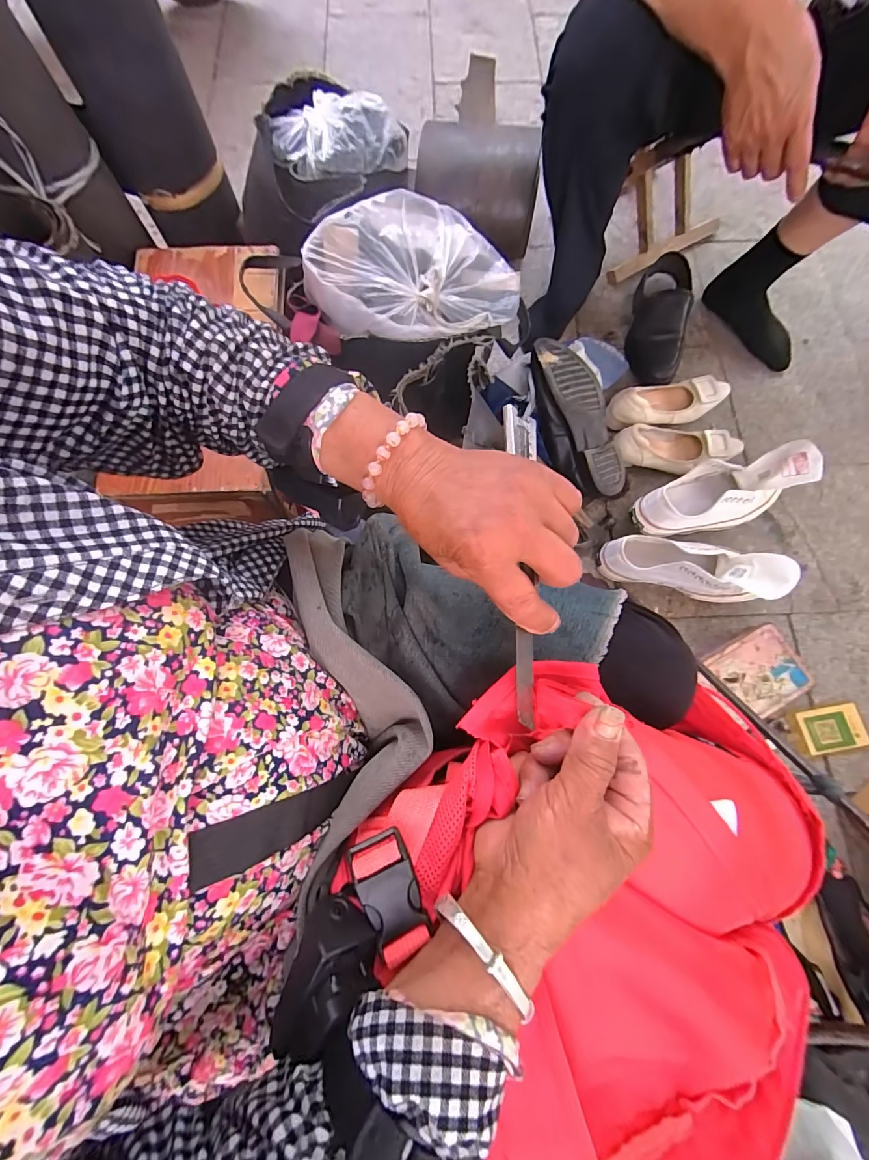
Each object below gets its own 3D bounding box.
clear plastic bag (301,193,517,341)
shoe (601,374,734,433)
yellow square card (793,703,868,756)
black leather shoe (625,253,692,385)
[{"bbox_3d":[-0.027,-0.438,0.584,0.307,0.087,0.187,-8,75,-2],"label":"clear plastic bag"},{"bbox_3d":[0.448,-0.344,0.779,0.227,0.058,0.080,-13,76,-3],"label":"shoe"},{"bbox_3d":[0.640,0.240,0.659,0.101,0.007,0.066,-10,74,0],"label":"yellow square card"},{"bbox_3d":[0.454,-0.521,0.827,0.093,0.095,0.273,8,89,2],"label":"black leather shoe"}]

